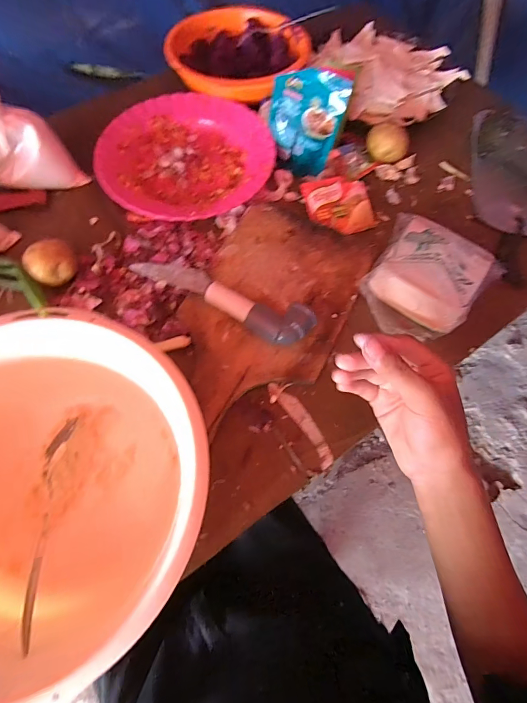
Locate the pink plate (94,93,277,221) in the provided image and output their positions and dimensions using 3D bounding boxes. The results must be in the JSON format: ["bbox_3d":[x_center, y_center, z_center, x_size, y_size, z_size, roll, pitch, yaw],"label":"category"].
[{"bbox_3d":[-0.100,-0.251,0.483,0.213,0.031,0.208,1,65,-3],"label":"pink plate"}]

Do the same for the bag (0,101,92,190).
[{"bbox_3d":[-0.287,-0.245,0.410,0.084,0.146,0.103,43,70,15],"label":"bag"}]

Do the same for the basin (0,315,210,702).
[{"bbox_3d":[-0.167,0.108,0.294,0.229,0.108,0.229,1,65,-3],"label":"basin"}]

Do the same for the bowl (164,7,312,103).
[{"bbox_3d":[-0.037,-0.426,0.551,0.192,0.047,0.187,1,65,-3],"label":"bowl"}]

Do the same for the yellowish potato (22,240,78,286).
[{"bbox_3d":[-0.226,-0.094,0.404,0.047,0.038,0.040,-27,70,-15],"label":"yellowish potato"}]

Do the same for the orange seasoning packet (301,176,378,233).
[{"bbox_3d":[0.096,-0.183,0.472,0.083,0.020,0.072,-11,66,-8],"label":"orange seasoning packet"}]

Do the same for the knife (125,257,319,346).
[{"bbox_3d":[-0.044,-0.063,0.392,0.197,0.031,0.043,30,67,10],"label":"knife"}]

